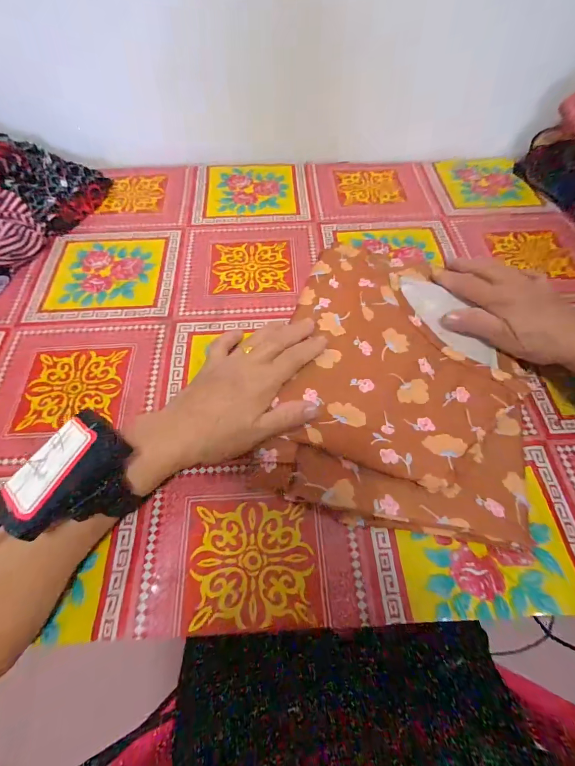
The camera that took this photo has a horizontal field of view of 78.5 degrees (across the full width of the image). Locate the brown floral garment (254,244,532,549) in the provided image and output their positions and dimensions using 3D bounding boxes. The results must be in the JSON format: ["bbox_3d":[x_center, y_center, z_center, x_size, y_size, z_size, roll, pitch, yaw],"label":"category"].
[{"bbox_3d":[0.101,-0.016,0.313,0.195,0.019,0.269,12,60,8],"label":"brown floral garment"}]

